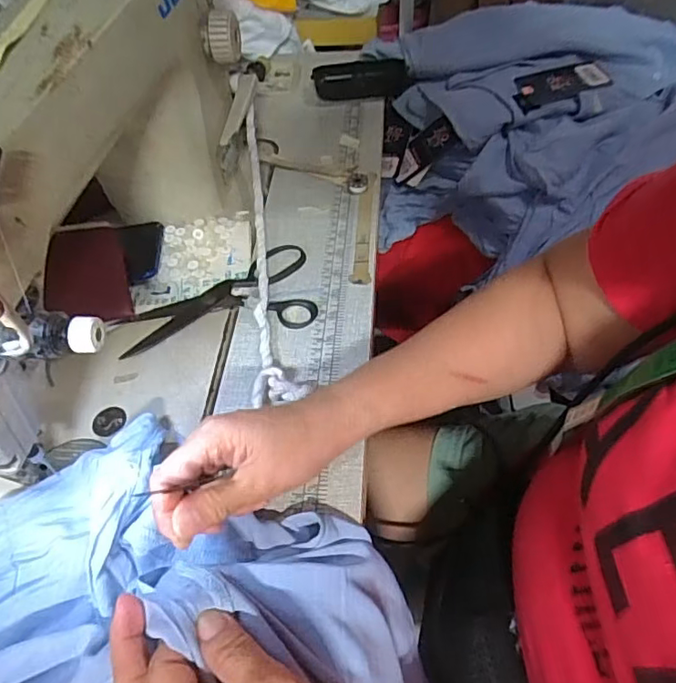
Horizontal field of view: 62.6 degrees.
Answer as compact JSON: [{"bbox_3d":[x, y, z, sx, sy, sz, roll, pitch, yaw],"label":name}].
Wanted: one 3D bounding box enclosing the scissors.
[{"bbox_3d":[-0.100,-0.041,0.473,0.153,0.011,0.095,-10,51,-3],"label":"scissors"}]

